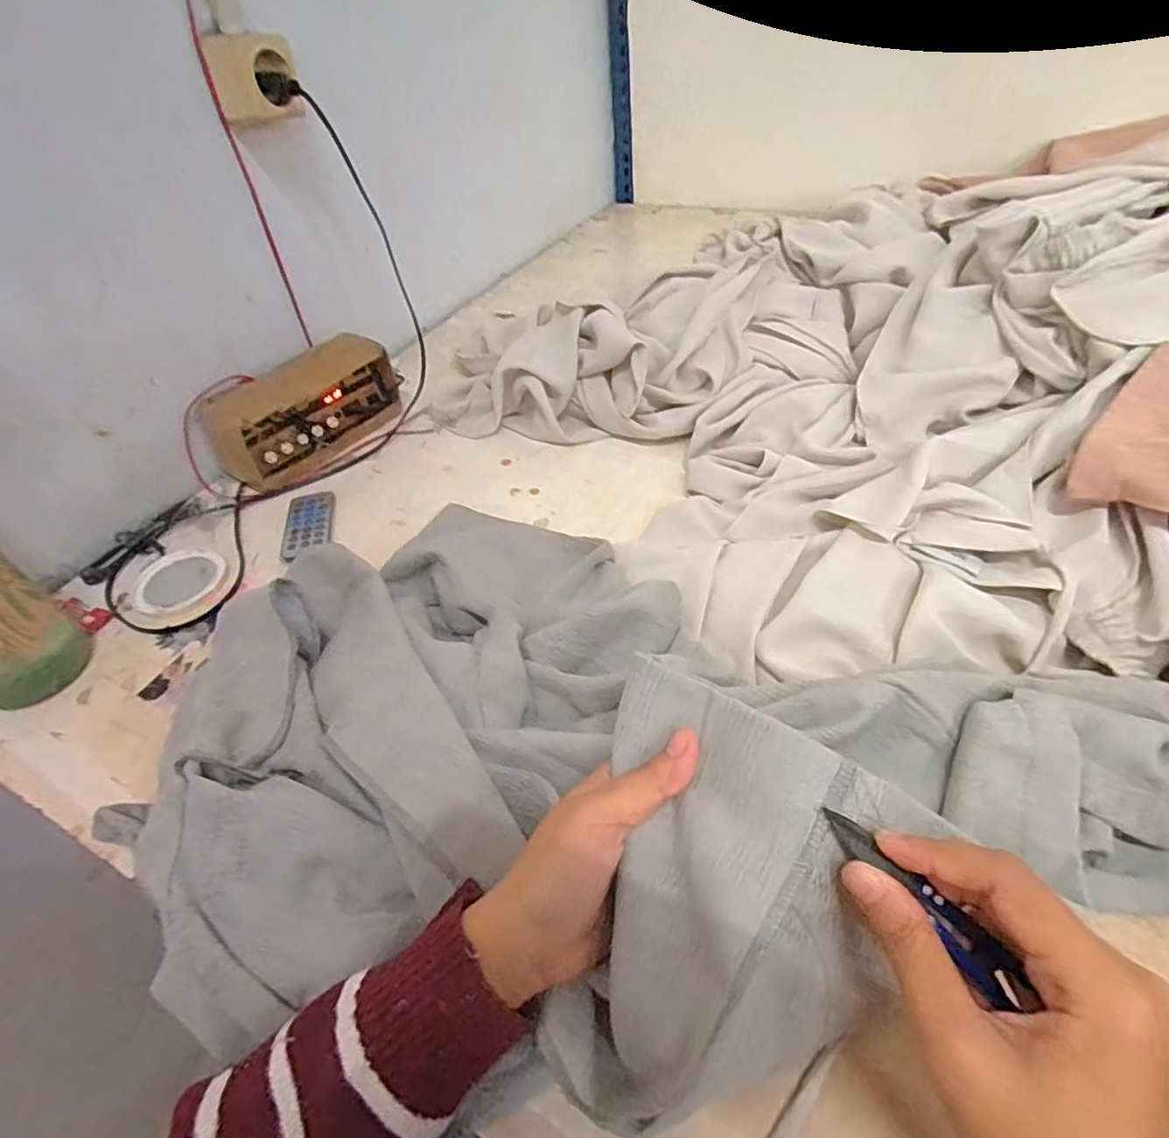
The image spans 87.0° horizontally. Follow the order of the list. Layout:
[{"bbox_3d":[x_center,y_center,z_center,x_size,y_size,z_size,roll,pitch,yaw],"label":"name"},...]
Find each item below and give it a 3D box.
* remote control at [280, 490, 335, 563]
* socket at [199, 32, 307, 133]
[{"bbox_3d":[-0.251,-0.042,0.561,0.040,0.005,0.096,-13,45,-5],"label":"remote control"},{"bbox_3d":[-0.287,-0.426,0.536,0.049,0.067,0.068,32,57,32],"label":"socket"}]

